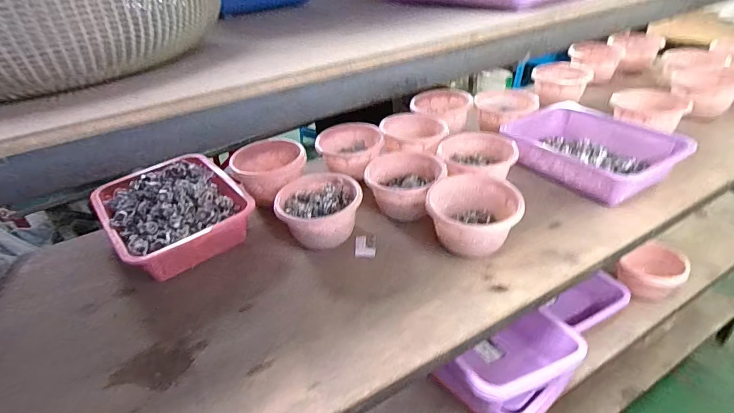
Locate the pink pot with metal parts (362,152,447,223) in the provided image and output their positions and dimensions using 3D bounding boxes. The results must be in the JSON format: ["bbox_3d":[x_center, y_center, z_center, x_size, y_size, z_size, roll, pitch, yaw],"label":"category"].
[{"bbox_3d":[0.075,-0.033,0.765,0.140,0.090,0.142,-5,34,3],"label":"pink pot with metal parts"}]

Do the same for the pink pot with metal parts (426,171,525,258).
[{"bbox_3d":[0.174,0.013,0.677,0.140,0.093,0.149,-4,34,4],"label":"pink pot with metal parts"}]

